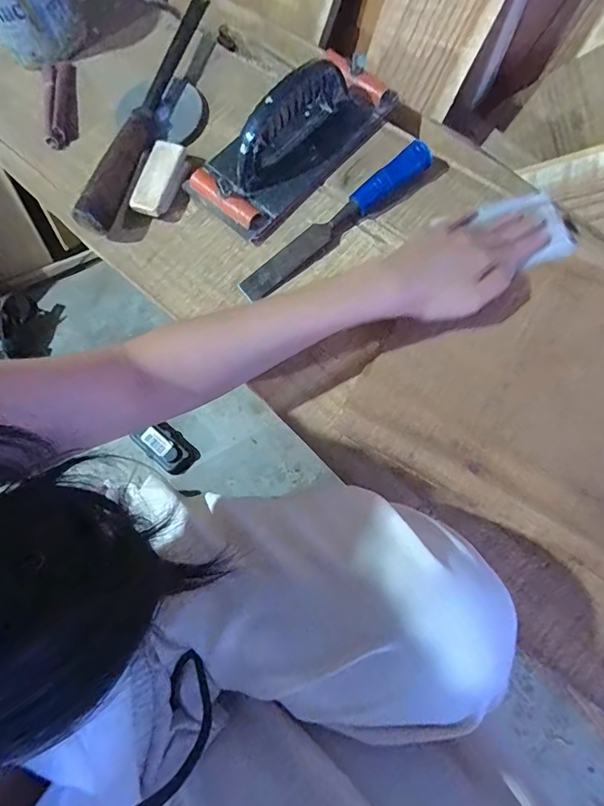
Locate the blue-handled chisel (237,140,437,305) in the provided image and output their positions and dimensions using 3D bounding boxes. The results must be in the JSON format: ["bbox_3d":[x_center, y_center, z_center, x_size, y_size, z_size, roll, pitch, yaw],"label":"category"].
[{"bbox_3d":[0.034,-0.171,0.422,0.217,0.019,0.026,-38,73,2],"label":"blue-handled chisel"}]

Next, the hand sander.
[{"bbox_3d":[-0.010,-0.271,0.432,0.217,0.079,0.102,-44,76,-10],"label":"hand sander"}]

